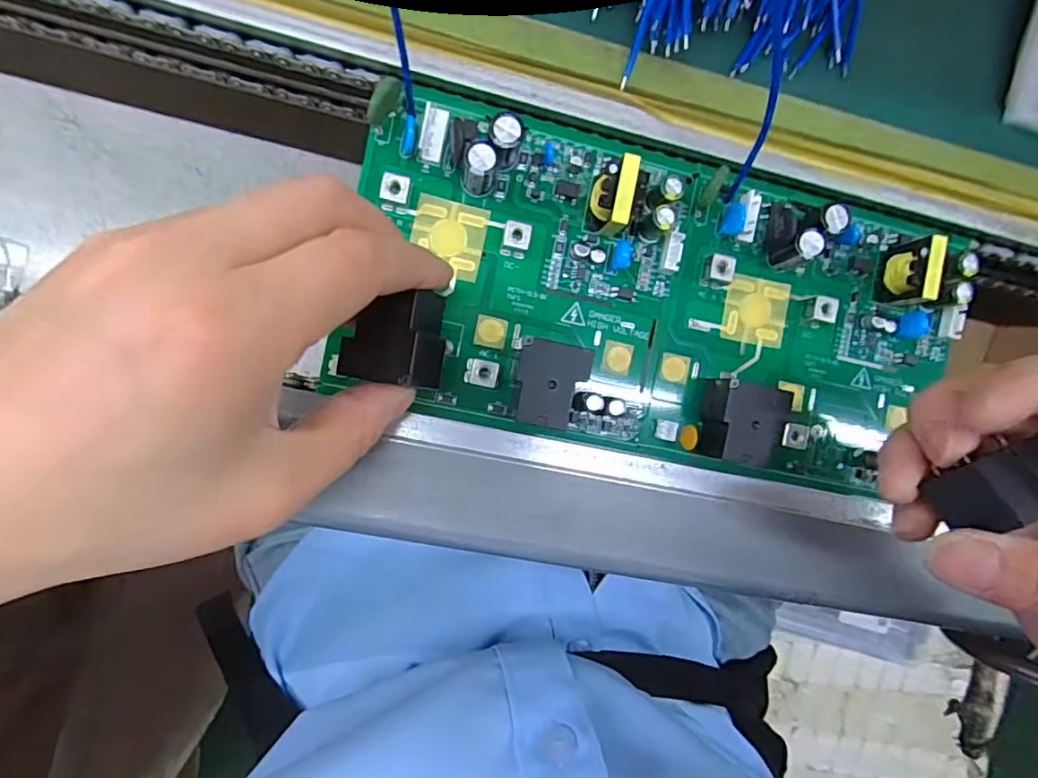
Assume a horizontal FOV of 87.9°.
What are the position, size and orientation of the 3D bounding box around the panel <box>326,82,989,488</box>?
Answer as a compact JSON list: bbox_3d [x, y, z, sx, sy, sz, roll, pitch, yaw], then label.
[{"bbox_3d":[0.062,-0.035,0.214,0.245,0.030,0.123,12,94,-7],"label":"panel"}]

